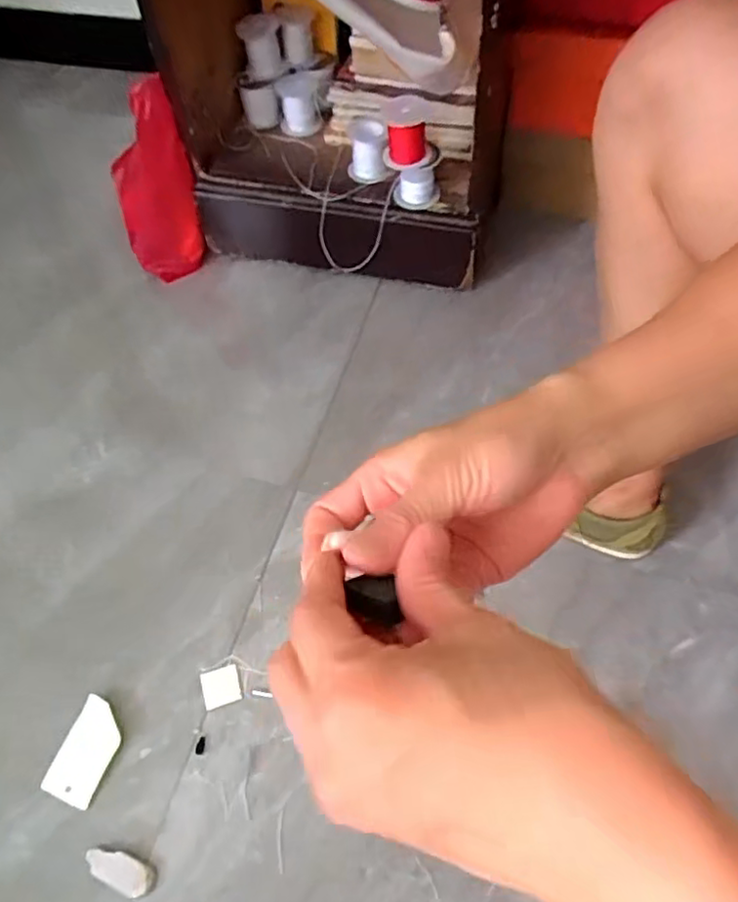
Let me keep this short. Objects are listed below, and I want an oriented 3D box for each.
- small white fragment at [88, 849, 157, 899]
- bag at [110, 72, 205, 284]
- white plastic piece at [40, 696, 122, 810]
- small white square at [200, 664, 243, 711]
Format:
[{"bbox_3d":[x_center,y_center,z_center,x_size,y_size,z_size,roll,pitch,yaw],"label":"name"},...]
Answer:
[{"bbox_3d":[-0.210,0.356,0.549,0.062,0.010,0.025,19,61,15],"label":"small white fragment"},{"bbox_3d":[-0.284,-0.342,0.860,0.110,0.252,0.052,-14,58,-5],"label":"bag"},{"bbox_3d":[-0.260,0.277,0.598,0.052,0.017,0.085,20,61,15],"label":"white plastic piece"},{"bbox_3d":[-0.144,0.229,0.631,0.035,0.005,0.037,-17,58,-7],"label":"small white square"}]

